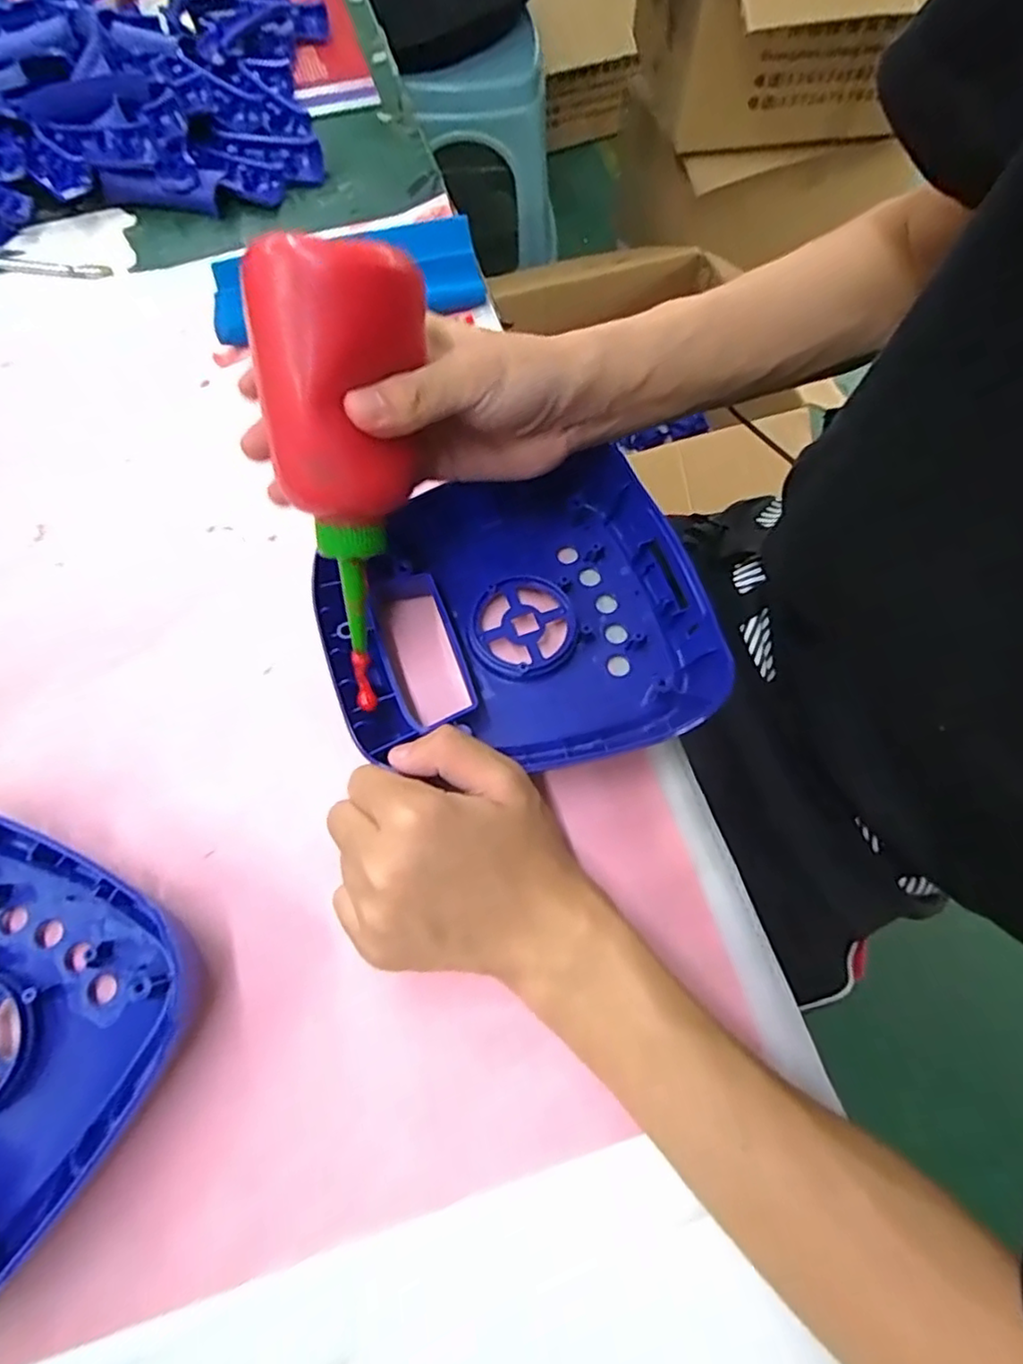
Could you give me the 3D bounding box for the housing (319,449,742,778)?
[{"bbox_3d":[0.001,-0.036,0.334,0.184,0.036,0.167,-10,69,-2],"label":"housing"}]

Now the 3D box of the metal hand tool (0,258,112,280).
[{"bbox_3d":[-0.362,-0.293,0.452,0.175,0.008,0.015,9,70,5],"label":"metal hand tool"}]

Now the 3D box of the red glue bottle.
[{"bbox_3d":[-0.065,-0.076,0.269,0.051,0.177,0.046,3,29,3],"label":"red glue bottle"}]

